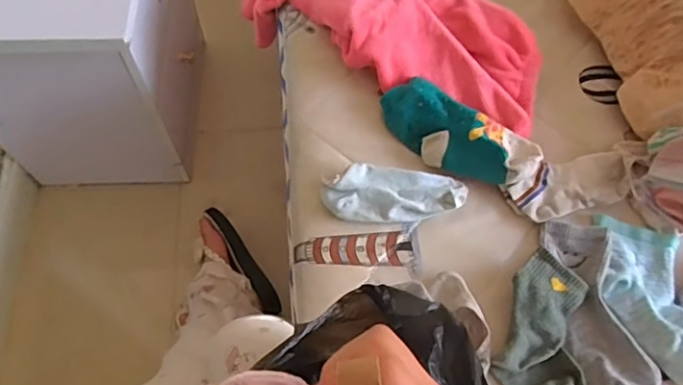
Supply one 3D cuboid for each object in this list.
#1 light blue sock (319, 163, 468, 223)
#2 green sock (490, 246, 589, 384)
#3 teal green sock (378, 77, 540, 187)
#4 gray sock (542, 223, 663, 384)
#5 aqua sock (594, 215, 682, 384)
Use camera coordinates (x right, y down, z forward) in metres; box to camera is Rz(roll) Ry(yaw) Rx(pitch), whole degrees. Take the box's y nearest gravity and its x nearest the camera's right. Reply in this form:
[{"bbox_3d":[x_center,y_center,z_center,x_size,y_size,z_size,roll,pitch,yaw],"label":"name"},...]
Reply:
[{"bbox_3d":[0.062,0.003,0.652,0.162,0.035,0.065,4,63,0],"label":"light blue sock"},{"bbox_3d":[0.217,0.144,0.578,0.087,0.017,0.159,19,64,7],"label":"green sock"},{"bbox_3d":[0.139,-0.068,0.684,0.203,0.057,0.081,32,66,13],"label":"teal green sock"},{"bbox_3d":[0.272,0.124,0.589,0.072,0.020,0.209,-3,63,-3],"label":"gray sock"},{"bbox_3d":[0.332,0.110,0.596,0.091,0.035,0.182,5,63,0],"label":"aqua sock"}]

